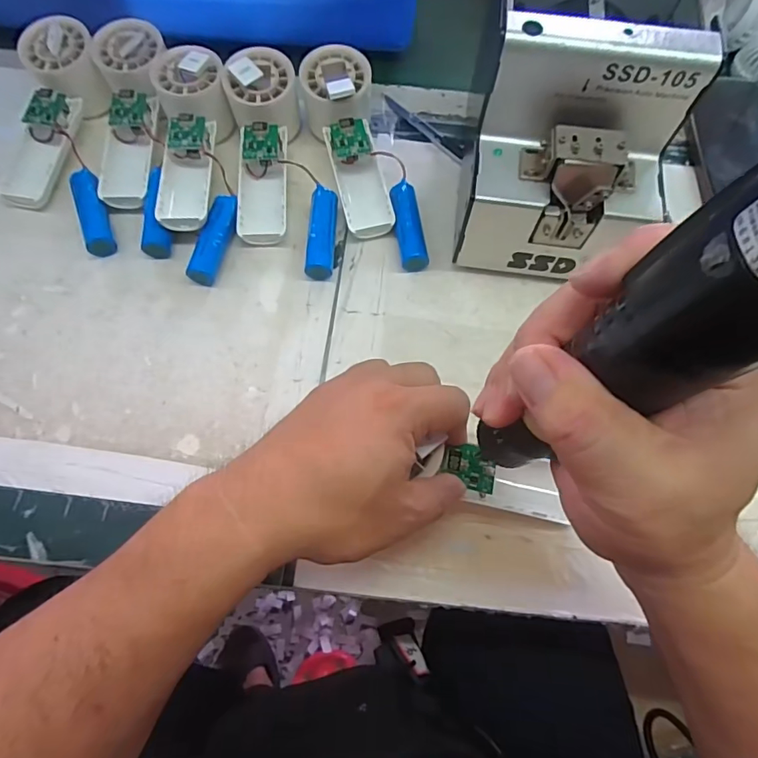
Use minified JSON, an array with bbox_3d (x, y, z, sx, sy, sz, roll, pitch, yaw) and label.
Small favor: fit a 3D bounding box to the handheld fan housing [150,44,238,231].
[{"bbox_3d":[-0.154,-0.190,0.394,0.057,0.040,0.152,2,83,0],"label":"handheld fan housing"}]

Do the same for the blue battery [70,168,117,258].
[{"bbox_3d":[-0.227,-0.133,0.384,0.020,0.020,0.076,-19,71,-8],"label":"blue battery"}]

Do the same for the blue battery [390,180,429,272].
[{"bbox_3d":[0.023,-0.122,0.387,0.021,0.024,0.076,-7,69,-4],"label":"blue battery"}]

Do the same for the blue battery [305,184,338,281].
[{"bbox_3d":[-0.044,-0.114,0.380,0.021,0.023,0.072,2,69,0],"label":"blue battery"}]

